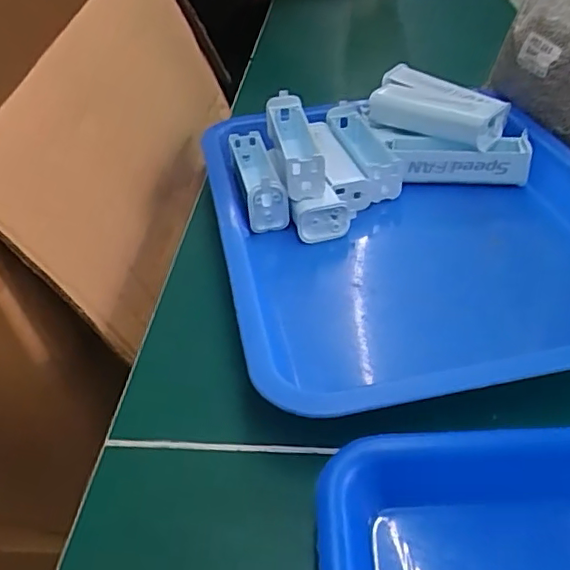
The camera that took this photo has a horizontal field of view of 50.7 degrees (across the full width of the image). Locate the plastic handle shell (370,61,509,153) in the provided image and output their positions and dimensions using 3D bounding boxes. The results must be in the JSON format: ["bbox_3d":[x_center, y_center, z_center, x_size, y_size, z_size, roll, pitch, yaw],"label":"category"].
[{"bbox_3d":[0.122,-0.141,0.480,0.053,0.030,0.106,-32,48,-31],"label":"plastic handle shell"}]

